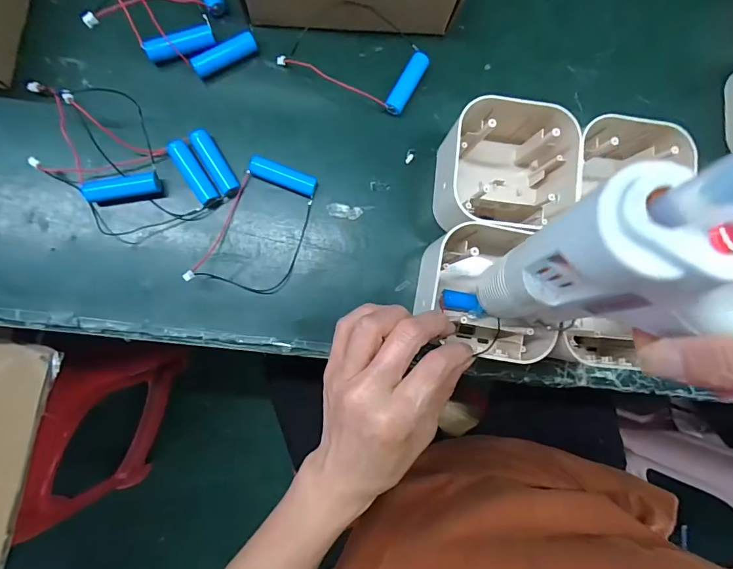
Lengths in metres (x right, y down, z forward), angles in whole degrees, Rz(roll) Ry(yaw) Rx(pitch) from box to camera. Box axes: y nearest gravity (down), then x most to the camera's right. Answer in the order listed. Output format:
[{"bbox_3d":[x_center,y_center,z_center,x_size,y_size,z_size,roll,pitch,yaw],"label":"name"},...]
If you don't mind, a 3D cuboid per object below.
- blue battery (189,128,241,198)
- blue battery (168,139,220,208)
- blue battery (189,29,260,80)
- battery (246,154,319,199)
[{"bbox_3d":[-0.114,-0.091,0.313,0.014,0.013,0.054,-32,94,-7],"label":"blue battery"},{"bbox_3d":[-0.129,-0.083,0.310,0.014,0.013,0.053,-32,94,-7],"label":"blue battery"},{"bbox_3d":[-0.107,-0.174,0.316,0.050,0.017,0.013,-27,93,-7],"label":"blue battery"},{"bbox_3d":[-0.063,-0.082,0.316,0.051,0.014,0.016,22,87,-7],"label":"battery"}]

